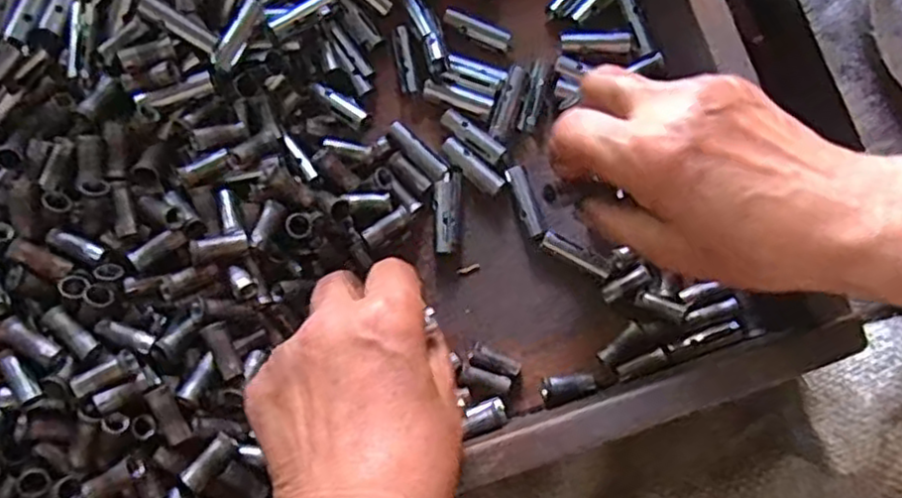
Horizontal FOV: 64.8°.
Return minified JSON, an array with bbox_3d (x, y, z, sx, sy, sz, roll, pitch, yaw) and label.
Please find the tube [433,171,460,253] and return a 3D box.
[{"bbox_3d":[-0.003,-0.018,0.361,0.013,0.009,0.041,4,77,1],"label":"tube"}]

